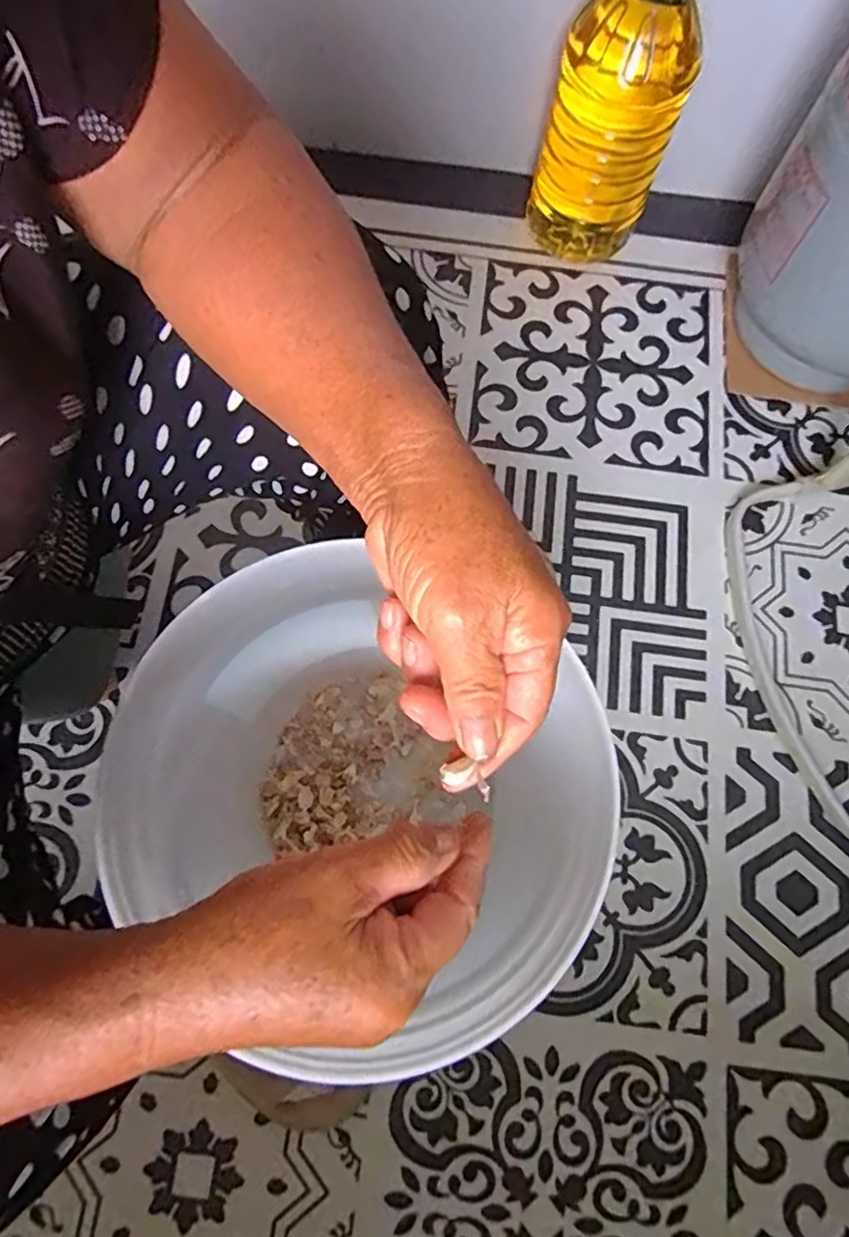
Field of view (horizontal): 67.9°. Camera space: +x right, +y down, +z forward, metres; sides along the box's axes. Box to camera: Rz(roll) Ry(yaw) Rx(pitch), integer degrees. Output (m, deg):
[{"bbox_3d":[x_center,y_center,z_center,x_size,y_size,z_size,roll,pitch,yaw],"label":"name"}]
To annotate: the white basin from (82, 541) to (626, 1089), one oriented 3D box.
[{"bbox_3d":[-0.046,0.150,0.534,0.296,0.380,0.246,33,77,8],"label":"white basin"}]

